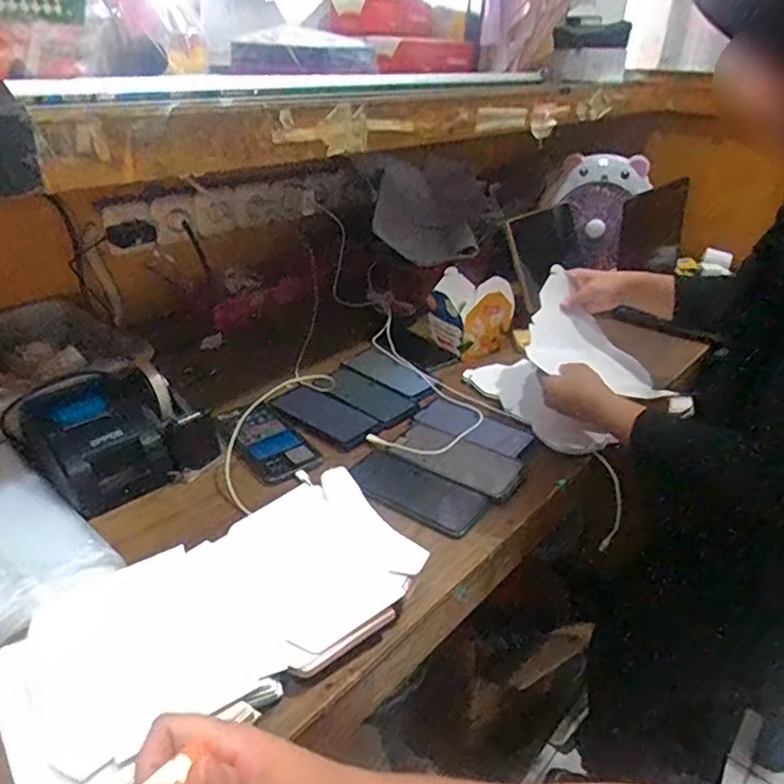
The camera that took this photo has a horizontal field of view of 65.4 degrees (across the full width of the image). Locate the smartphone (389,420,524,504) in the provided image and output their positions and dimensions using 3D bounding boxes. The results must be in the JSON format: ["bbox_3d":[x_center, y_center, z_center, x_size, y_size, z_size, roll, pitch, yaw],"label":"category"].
[{"bbox_3d":[0.082,0.077,0.752,0.171,0.008,0.086,22,35,32],"label":"smartphone"}]

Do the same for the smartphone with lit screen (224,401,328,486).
[{"bbox_3d":[-0.159,0.060,0.773,0.079,0.016,0.152,-29,51,-32],"label":"smartphone with lit screen"}]

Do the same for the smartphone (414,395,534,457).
[{"bbox_3d":[0.110,0.043,0.826,0.157,0.007,0.082,19,33,28],"label":"smartphone"}]

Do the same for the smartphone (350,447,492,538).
[{"bbox_3d":[0.026,0.113,0.700,0.162,0.015,0.076,22,35,32],"label":"smartphone"}]

